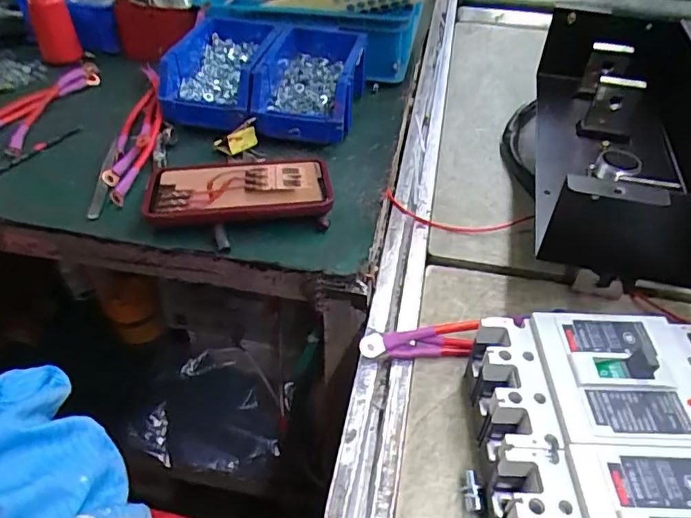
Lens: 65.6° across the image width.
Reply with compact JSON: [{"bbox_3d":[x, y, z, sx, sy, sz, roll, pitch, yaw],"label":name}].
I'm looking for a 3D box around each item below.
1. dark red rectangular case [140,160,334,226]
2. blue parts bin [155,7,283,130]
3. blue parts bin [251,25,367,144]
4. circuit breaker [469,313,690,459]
[{"bbox_3d":[-0.096,-0.066,0.490,0.158,0.018,0.083,-8,44,-8],"label":"dark red rectangular case"},{"bbox_3d":[-0.141,-0.220,0.622,0.107,0.059,0.176,4,44,4],"label":"blue parts bin"},{"bbox_3d":[-0.034,-0.211,0.621,0.106,0.058,0.188,5,44,5],"label":"blue parts bin"},{"bbox_3d":[0.161,0.090,0.340,0.146,0.074,0.092,1,44,1],"label":"circuit breaker"}]

